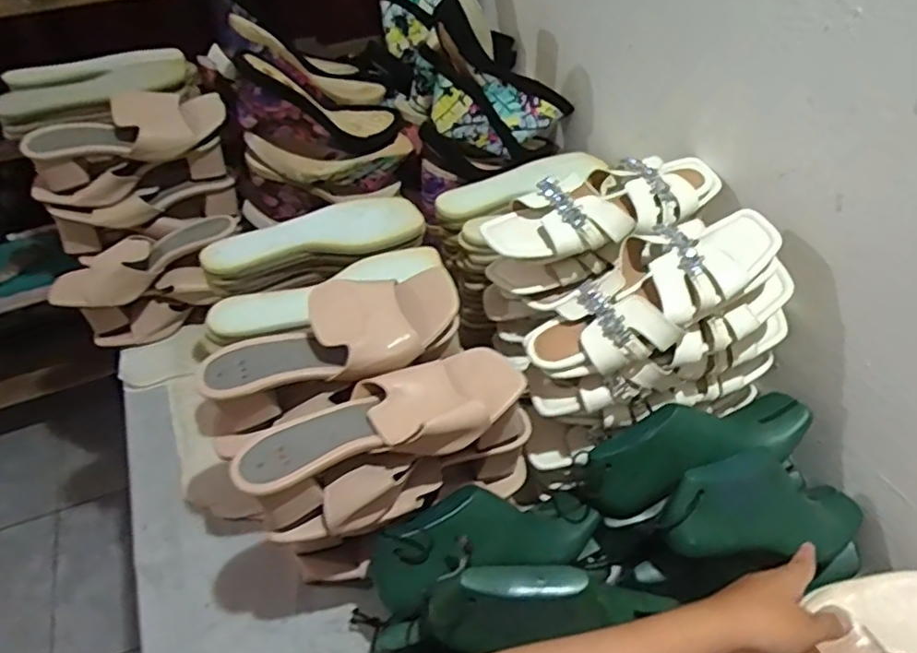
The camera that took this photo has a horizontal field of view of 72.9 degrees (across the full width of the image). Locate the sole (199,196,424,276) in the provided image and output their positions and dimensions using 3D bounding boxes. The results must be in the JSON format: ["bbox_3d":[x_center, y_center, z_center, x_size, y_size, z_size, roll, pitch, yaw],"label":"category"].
[{"bbox_3d":[-0.165,-0.101,0.713,0.248,0.029,0.073,-16,48,-14],"label":"sole"}]

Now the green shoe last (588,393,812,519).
[{"bbox_3d":[0.238,0.123,0.609,0.225,0.086,0.076,-15,48,-13],"label":"green shoe last"}]

